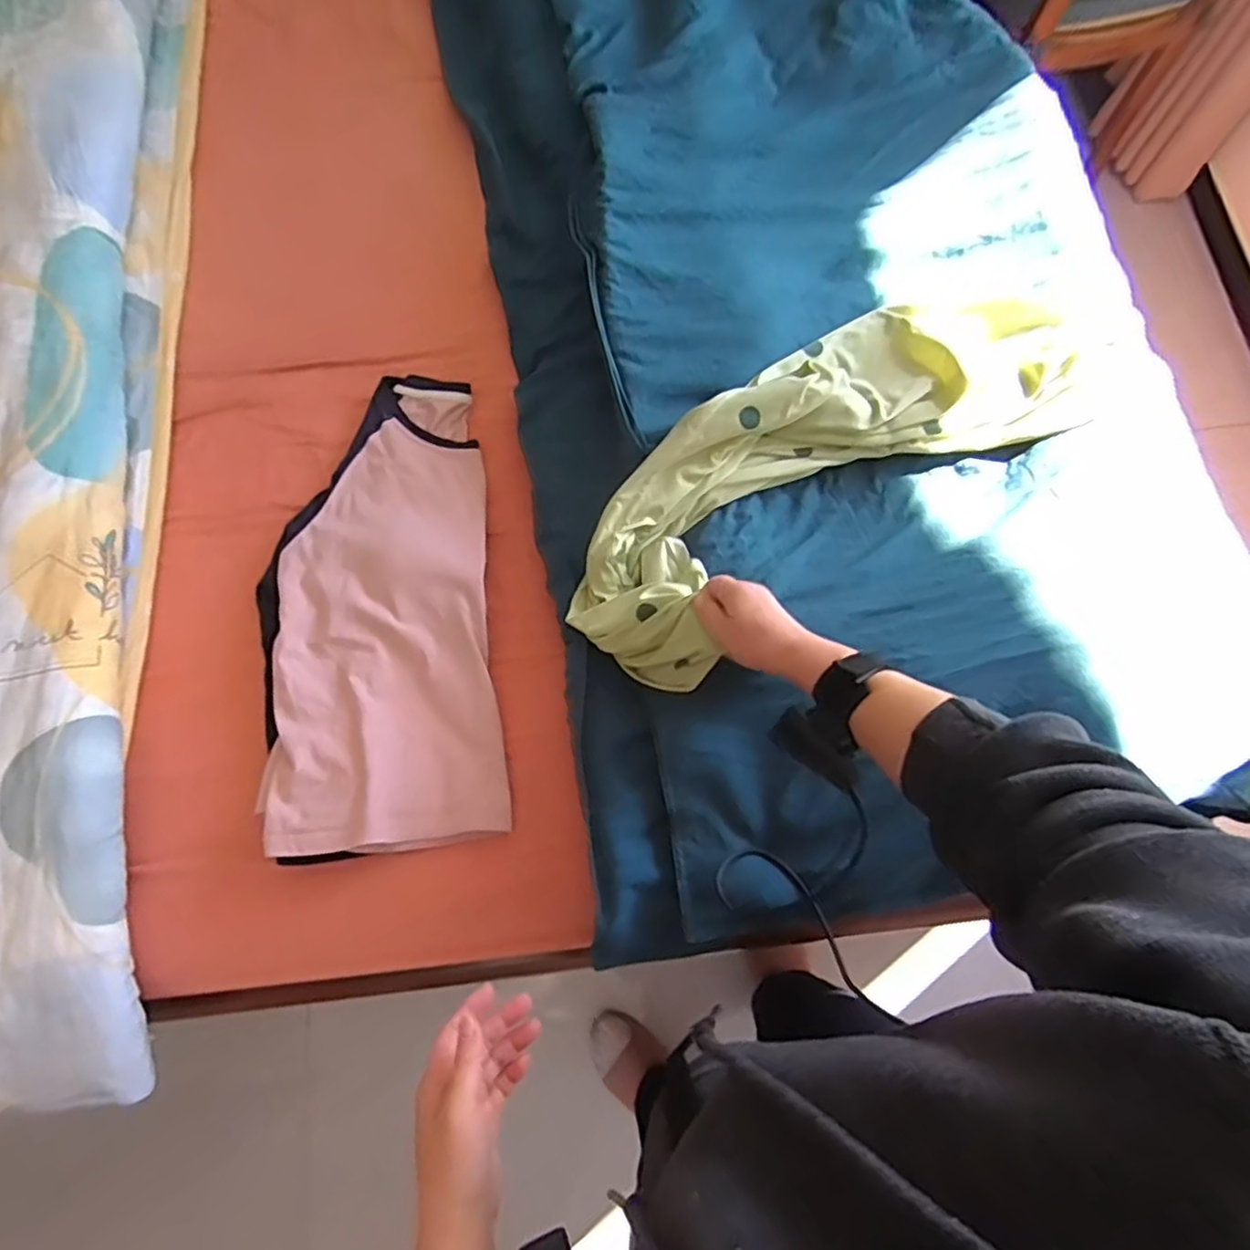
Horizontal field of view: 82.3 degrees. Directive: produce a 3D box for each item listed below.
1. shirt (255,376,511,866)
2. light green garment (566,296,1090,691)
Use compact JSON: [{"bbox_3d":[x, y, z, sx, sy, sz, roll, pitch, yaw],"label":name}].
[{"bbox_3d":[-0.273,-0.032,0.784,0.254,0.055,0.538,-7,75,0],"label":"shirt"},{"bbox_3d":[0.193,-0.168,0.727,0.561,0.095,0.206,-35,77,-12],"label":"light green garment"}]

